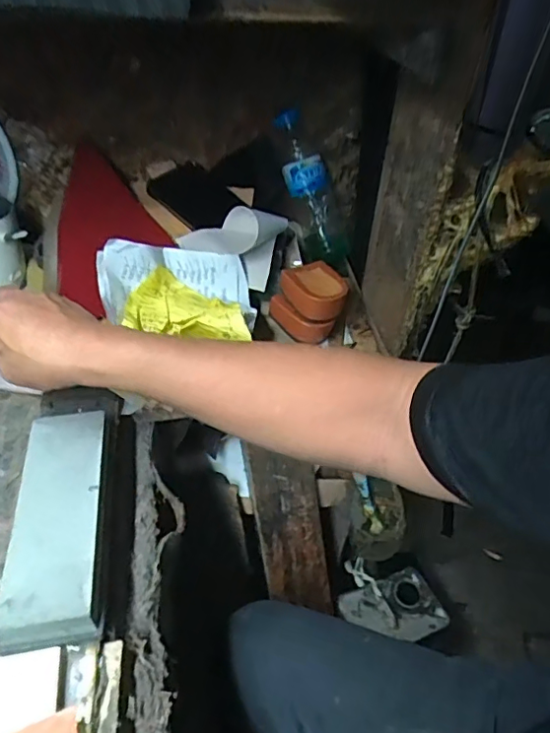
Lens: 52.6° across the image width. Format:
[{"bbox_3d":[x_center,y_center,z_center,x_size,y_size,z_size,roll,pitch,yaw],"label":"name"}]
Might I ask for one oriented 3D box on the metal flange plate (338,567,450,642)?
[{"bbox_3d":[0.184,0.377,0.857,0.148,0.022,0.101,-15,46,-20],"label":"metal flange plate"}]

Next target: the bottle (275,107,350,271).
[{"bbox_3d":[0.046,-0.222,0.703,0.056,0.196,0.067,0,34,39],"label":"bottle"}]

